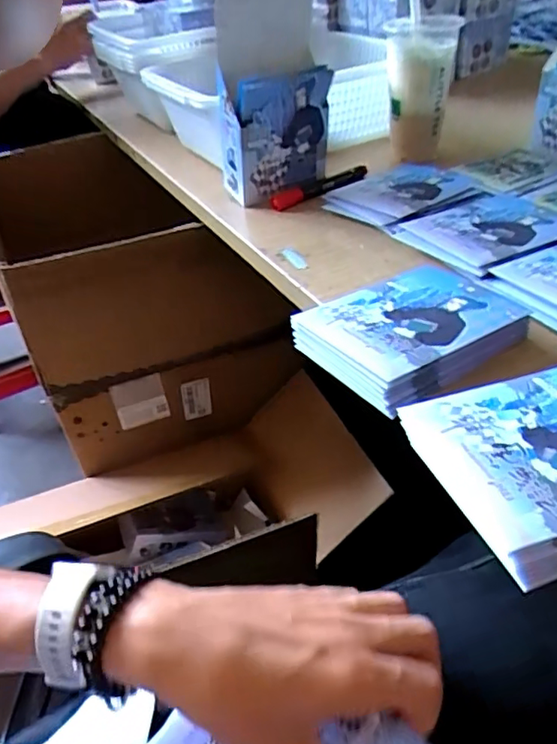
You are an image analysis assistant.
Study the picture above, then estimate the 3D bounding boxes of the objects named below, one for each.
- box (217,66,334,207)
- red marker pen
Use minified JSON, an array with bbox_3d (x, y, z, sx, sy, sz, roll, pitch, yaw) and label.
[{"bbox_3d":[-0.003,-0.272,0.639,0.116,0.148,0.050,-19,56,-13],"label":"box"},{"bbox_3d":[0.053,-0.223,0.679,0.132,0.021,0.023,-23,43,-20],"label":"red marker pen"}]

